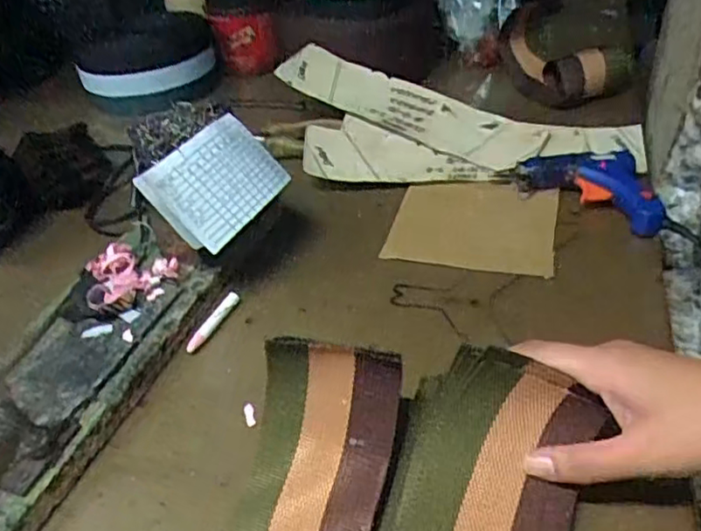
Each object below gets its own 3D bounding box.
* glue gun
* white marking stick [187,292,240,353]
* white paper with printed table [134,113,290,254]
[{"bbox_3d":[0.215,-0.070,0.545,0.122,0.032,0.075,28,49,35],"label":"glue gun"},{"bbox_3d":[-0.100,0.041,0.463,0.010,0.011,0.058,15,43,24],"label":"white marking stick"},{"bbox_3d":[-0.094,-0.061,0.458,0.069,0.013,0.096,48,55,-8],"label":"white paper with printed table"}]

